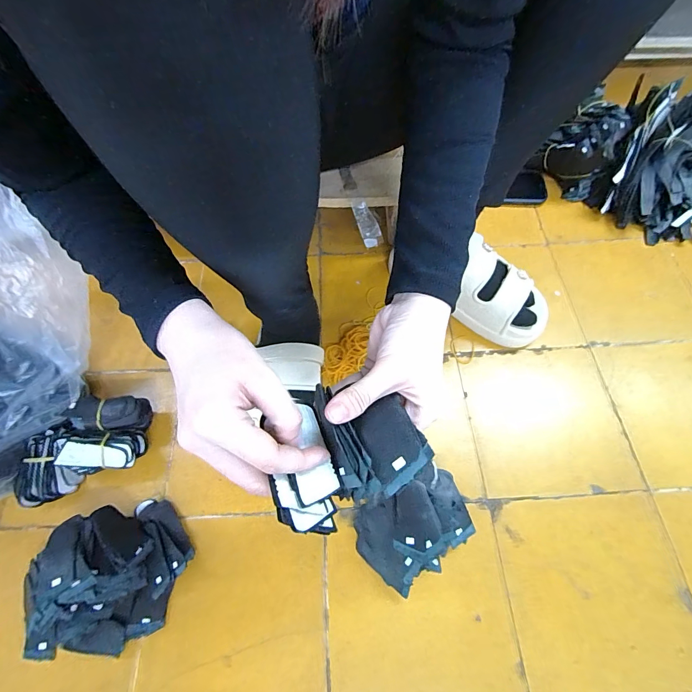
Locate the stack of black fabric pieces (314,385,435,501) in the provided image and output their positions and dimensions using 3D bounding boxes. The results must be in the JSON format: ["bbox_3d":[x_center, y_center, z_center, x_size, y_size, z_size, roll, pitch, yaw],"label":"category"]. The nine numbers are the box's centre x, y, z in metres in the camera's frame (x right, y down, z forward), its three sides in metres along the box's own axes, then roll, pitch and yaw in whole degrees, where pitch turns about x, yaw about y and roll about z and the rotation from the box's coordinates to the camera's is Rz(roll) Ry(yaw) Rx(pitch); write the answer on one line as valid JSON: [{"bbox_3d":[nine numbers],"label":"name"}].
[{"bbox_3d":[0.016,0.058,0.246,0.064,0.028,0.078,-14,63,-5],"label":"stack of black fabric pieces"}]

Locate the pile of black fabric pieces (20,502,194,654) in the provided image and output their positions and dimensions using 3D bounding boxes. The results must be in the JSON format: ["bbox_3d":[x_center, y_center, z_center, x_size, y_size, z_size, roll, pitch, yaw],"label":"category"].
[{"bbox_3d":[-0.270,0.251,0.393,0.179,0.069,0.142,-10,63,-3],"label":"pile of black fabric pieces"}]

